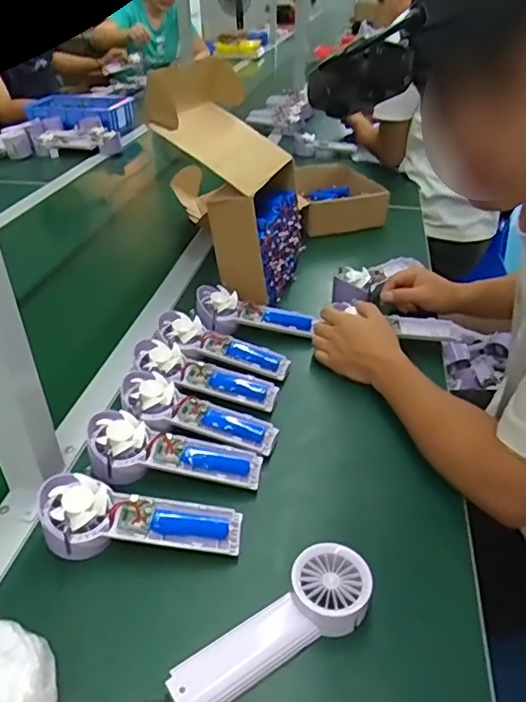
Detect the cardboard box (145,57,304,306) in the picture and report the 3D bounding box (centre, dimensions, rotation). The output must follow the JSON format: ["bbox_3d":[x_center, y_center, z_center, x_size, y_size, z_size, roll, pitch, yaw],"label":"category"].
[{"bbox_3d":[-0.042,-0.259,0.841,0.179,0.280,0.245,6,35,10],"label":"cardboard box"}]

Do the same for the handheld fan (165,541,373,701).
[{"bbox_3d":[0.008,0.205,0.417,0.167,0.033,0.056,-19,39,-24],"label":"handheld fan"}]

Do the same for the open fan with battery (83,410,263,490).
[{"bbox_3d":[-0.090,0.109,0.557,0.175,0.048,0.056,12,35,-5],"label":"open fan with battery"}]

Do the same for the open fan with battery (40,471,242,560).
[{"bbox_3d":[-0.108,0.154,0.488,0.176,0.047,0.056,11,34,-7],"label":"open fan with battery"}]

